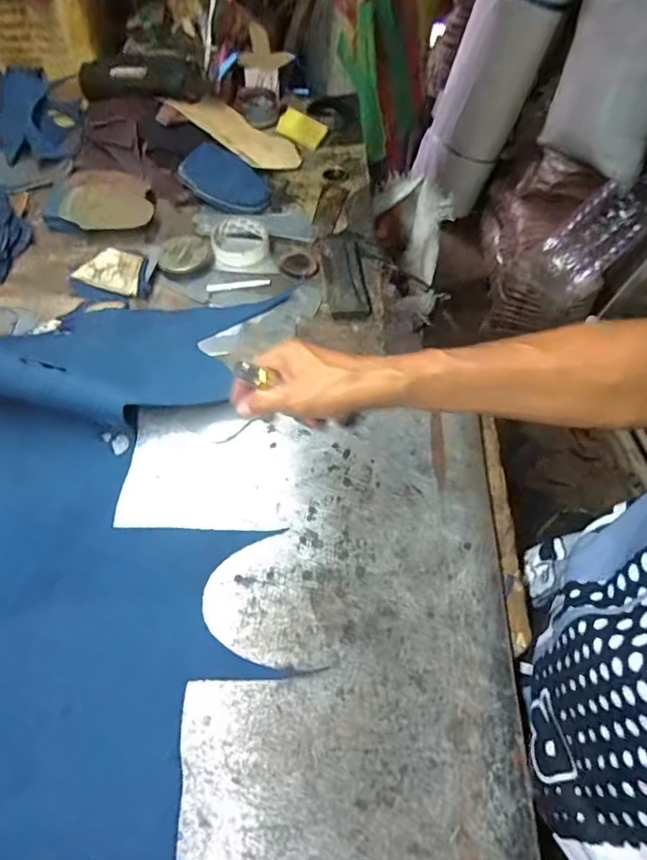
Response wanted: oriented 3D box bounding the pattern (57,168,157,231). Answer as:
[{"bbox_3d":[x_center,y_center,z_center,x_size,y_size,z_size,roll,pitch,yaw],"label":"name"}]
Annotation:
[{"bbox_3d":[-0.343,-0.371,0.853,0.147,0.016,0.142,-2,58,-2],"label":"pattern"}]

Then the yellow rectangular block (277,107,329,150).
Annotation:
[{"bbox_3d":[-0.039,-0.560,0.987,0.081,0.007,0.063,24,76,-10],"label":"yellow rectangular block"}]

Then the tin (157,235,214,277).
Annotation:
[{"bbox_3d":[-0.201,-0.257,0.776,0.077,0.026,0.079,0,58,-1],"label":"tin"}]

